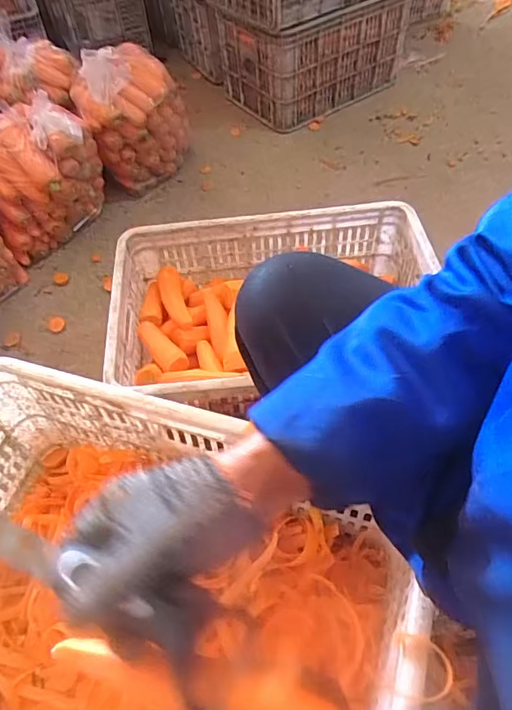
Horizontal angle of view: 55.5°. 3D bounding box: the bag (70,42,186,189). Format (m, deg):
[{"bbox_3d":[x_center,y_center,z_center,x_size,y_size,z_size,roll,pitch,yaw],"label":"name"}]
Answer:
[{"bbox_3d":[-0.319,-0.620,1.278,0.272,0.281,0.211,-11,55,-5],"label":"bag"}]

